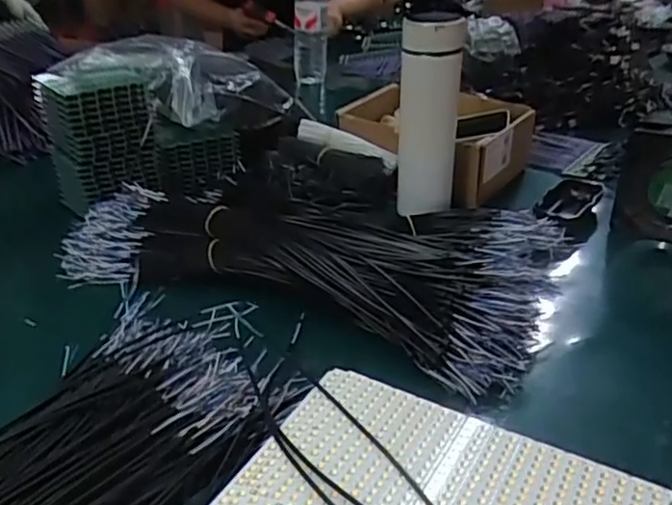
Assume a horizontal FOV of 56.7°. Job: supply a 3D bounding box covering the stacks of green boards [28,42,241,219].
[{"bbox_3d":[-0.241,-0.163,0.766,0.211,0.156,0.137,-19,34,-32],"label":"stacks of green boards"}]

